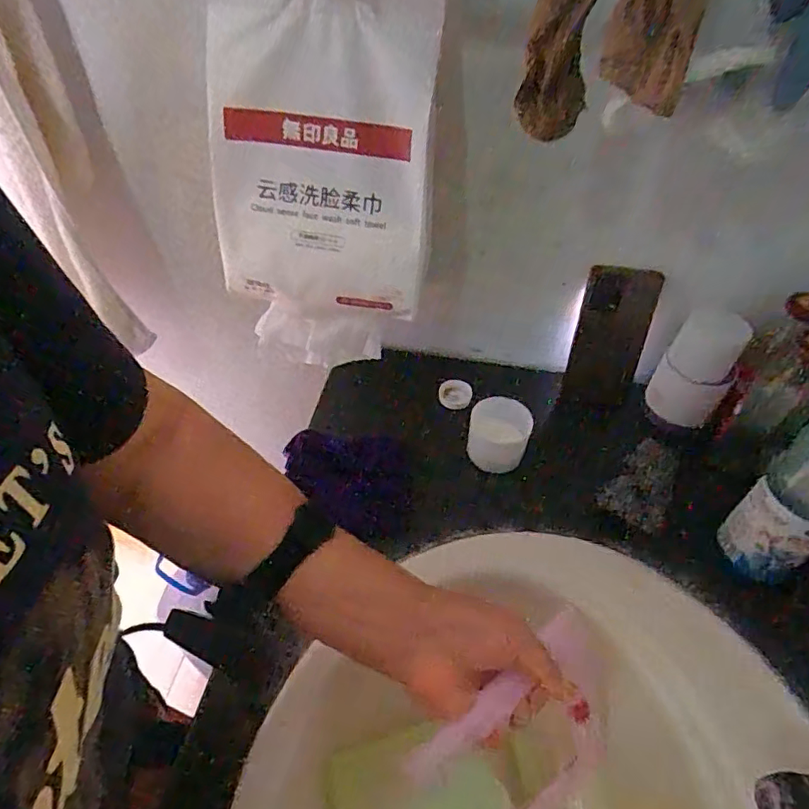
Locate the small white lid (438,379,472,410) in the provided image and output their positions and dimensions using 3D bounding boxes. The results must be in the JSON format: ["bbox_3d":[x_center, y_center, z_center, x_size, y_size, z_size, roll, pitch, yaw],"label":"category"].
[{"bbox_3d":[0.061,-0.012,0.664,0.038,0.011,0.039,1,48,-1],"label":"small white lid"}]

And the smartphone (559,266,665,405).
[{"bbox_3d":[0.241,-0.079,0.648,0.079,0.170,0.015,16,35,18],"label":"smartphone"}]

